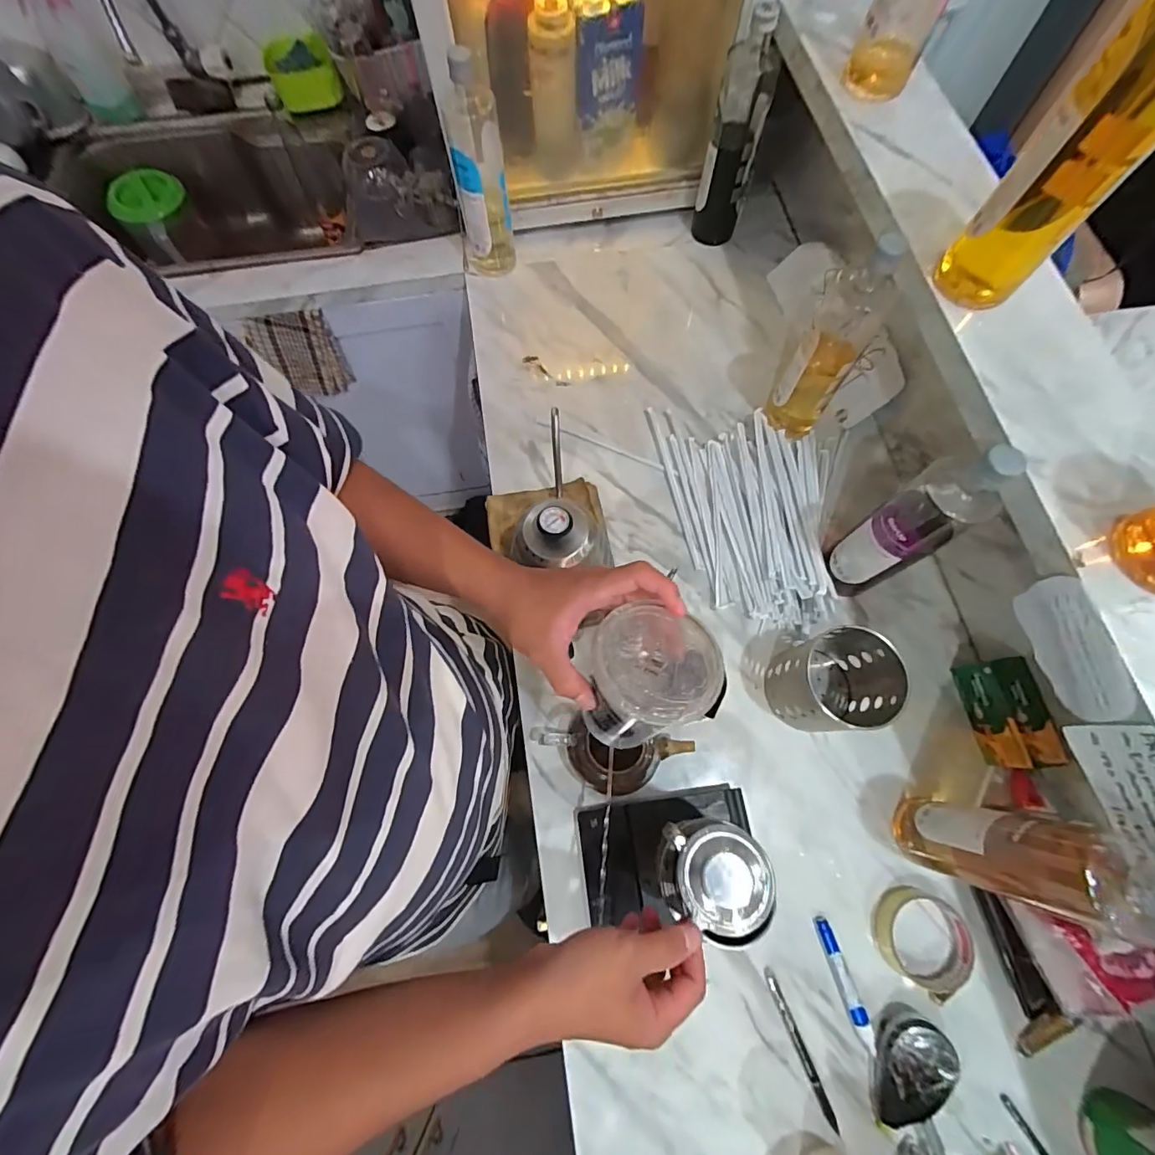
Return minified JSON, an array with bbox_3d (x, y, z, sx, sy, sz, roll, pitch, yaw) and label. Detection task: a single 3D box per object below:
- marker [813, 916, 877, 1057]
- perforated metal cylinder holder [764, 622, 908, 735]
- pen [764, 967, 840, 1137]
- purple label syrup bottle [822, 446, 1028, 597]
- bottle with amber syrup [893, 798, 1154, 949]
[{"bbox_3d":[0.272,0.412,0.501,0.016,0.012,0.114,-16,72,-4],"label":"marker"},{"bbox_3d":[0.282,0.116,0.545,0.105,0.118,0.097,0,70,-1],"label":"perforated metal cylinder holder"},{"bbox_3d":[0.222,0.466,0.490,0.012,0.009,0.135,-21,72,-6],"label":"pen"},{"bbox_3d":[0.347,-0.051,0.522,0.064,0.261,0.068,0,71,1],"label":"purple label syrup bottle"},{"bbox_3d":[0.384,0.242,0.425,0.065,0.267,0.070,0,71,1],"label":"bottle with amber syrup"}]

